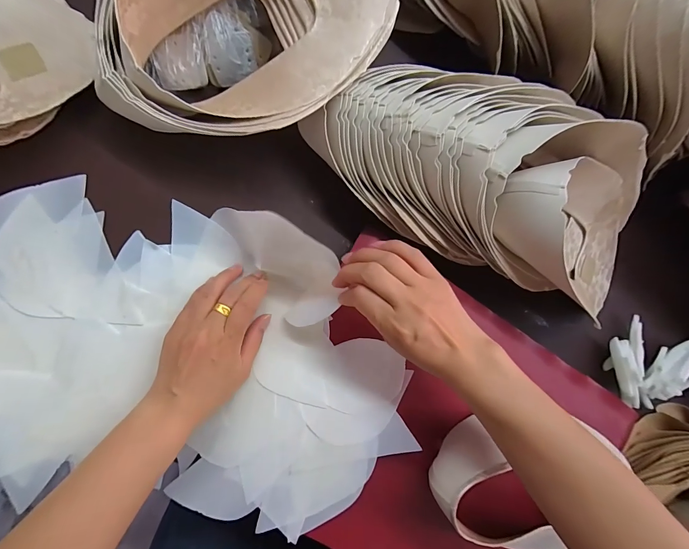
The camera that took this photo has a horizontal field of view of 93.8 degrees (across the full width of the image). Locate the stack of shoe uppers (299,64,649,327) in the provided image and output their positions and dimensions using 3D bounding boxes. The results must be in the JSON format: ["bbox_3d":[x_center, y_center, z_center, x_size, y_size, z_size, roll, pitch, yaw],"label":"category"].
[{"bbox_3d":[0.165,-0.090,0.322,0.408,0.114,0.174,24,83,-3],"label":"stack of shoe uppers"}]

